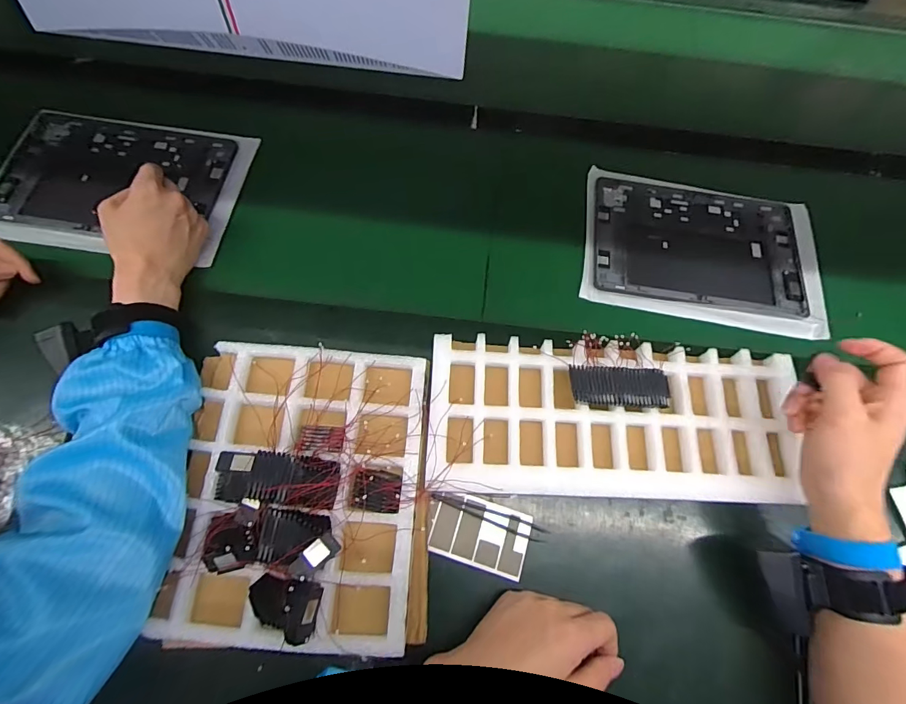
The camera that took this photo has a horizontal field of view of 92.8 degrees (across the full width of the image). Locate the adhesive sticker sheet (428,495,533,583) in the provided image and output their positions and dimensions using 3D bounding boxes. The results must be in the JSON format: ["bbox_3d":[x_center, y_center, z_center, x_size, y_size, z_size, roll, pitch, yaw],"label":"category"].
[{"bbox_3d":[0.026,0.170,0.405,0.088,0.004,0.057,17,69,6],"label":"adhesive sticker sheet"}]

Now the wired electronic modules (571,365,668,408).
[{"bbox_3d":[0.163,0.036,0.427,0.095,0.028,0.035,4,68,-2],"label":"wired electronic modules"}]

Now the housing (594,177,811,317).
[{"bbox_3d":[0.307,-0.138,0.545,0.253,0.013,0.173,10,68,0],"label":"housing"}]

